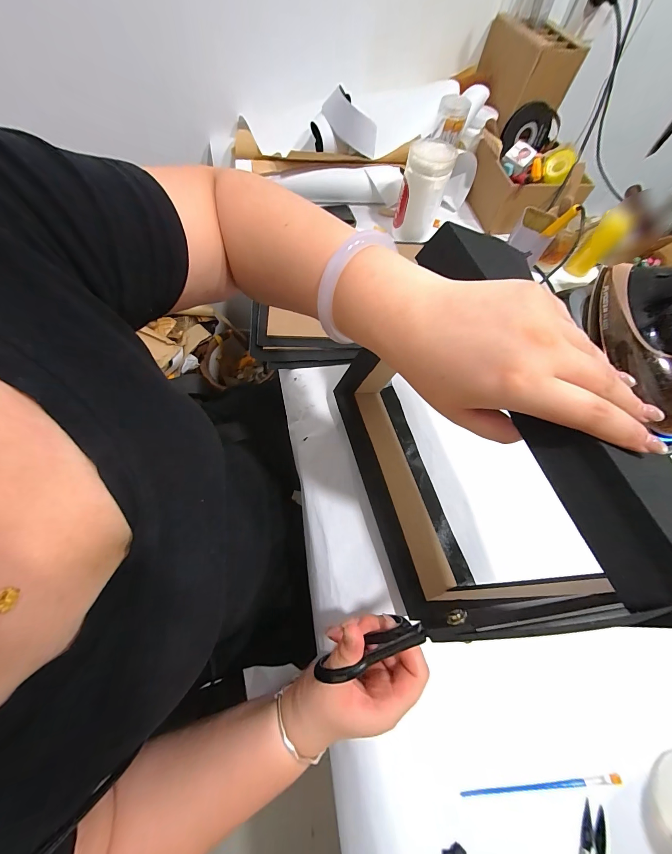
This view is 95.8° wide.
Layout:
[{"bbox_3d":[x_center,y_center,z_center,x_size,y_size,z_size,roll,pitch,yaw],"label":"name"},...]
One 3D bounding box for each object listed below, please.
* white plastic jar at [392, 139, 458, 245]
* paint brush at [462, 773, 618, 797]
[{"bbox_3d":[0.159,-0.433,0.570,0.079,0.144,0.073,0,67,-1],"label":"white plastic jar"},{"bbox_3d":[0.200,0.348,0.294,0.160,0.009,0.006,0,65,-4],"label":"paint brush"}]

